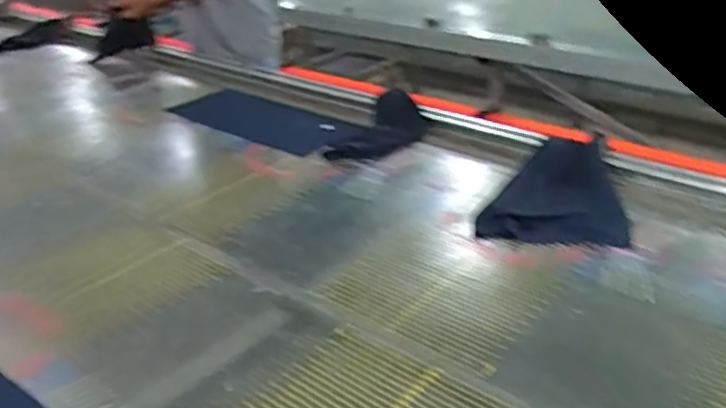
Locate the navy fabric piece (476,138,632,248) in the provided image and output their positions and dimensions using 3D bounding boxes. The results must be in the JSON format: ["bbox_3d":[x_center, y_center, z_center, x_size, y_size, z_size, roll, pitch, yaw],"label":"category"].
[{"bbox_3d":[0.321,-0.032,1.139,0.246,0.066,0.296,3,28,7],"label":"navy fabric piece"}]

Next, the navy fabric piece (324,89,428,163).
[{"bbox_3d":[0.043,-0.165,1.436,0.134,0.072,0.293,13,31,25],"label":"navy fabric piece"}]

